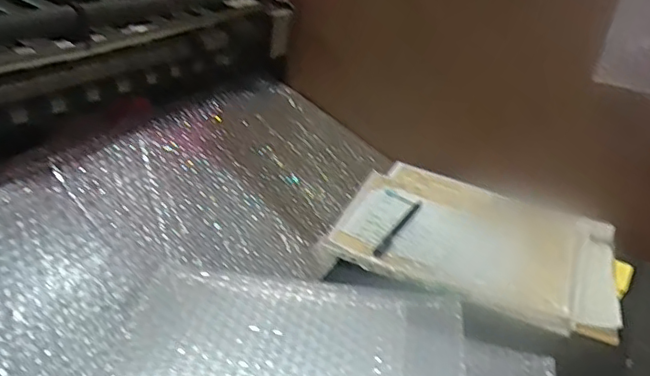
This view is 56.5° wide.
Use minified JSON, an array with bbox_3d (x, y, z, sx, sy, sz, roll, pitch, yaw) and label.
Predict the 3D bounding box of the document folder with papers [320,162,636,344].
[{"bbox_3d":[0.205,0.070,0.799,0.357,0.036,0.260,17,28,20],"label":"document folder with papers"}]

